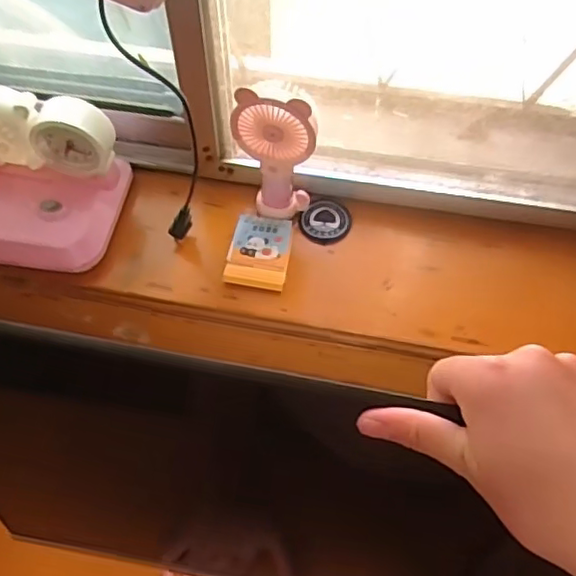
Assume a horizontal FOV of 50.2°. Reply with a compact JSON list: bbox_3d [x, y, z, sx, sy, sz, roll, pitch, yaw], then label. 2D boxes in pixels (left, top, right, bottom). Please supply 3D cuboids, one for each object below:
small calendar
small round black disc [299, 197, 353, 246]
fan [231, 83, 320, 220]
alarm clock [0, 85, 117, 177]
[{"bbox_3d":[-0.030,-0.039,0.668,0.064,0.016,0.088,9,60,6],"label":"small calendar"},{"bbox_3d":[0.042,-0.076,0.692,0.055,0.004,0.059,0,59,0],"label":"small round black disc"},{"bbox_3d":[-0.011,-0.134,0.625,0.082,0.167,0.036,10,60,6],"label":"fan"},{"bbox_3d":[-0.253,-0.161,0.637,0.140,0.075,0.046,7,59,5],"label":"alarm clock"}]

